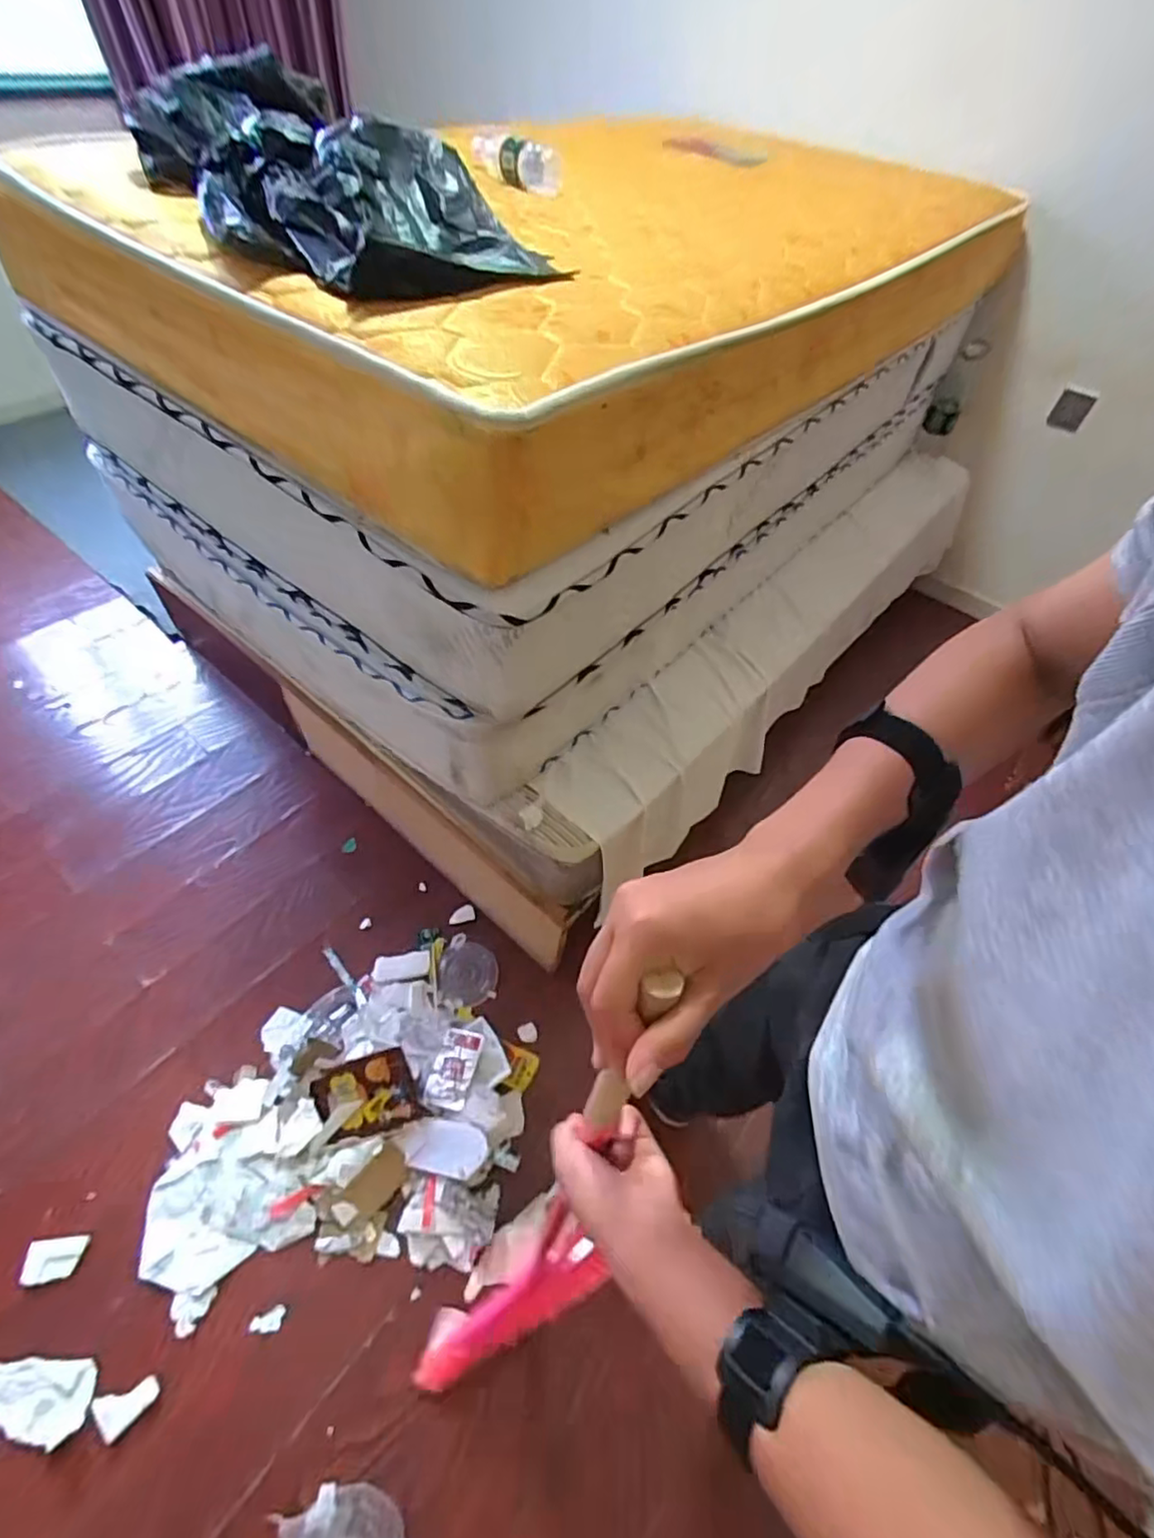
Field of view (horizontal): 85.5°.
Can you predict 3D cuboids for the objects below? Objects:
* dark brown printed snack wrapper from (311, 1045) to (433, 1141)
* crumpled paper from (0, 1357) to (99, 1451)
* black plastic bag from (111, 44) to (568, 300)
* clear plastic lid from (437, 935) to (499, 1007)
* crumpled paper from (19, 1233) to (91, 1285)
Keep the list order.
[{"bbox_3d":[-0.372,0.580,1.110,0.173,0.026,0.127,-14,80,-9],"label":"dark brown printed snack wrapper"},{"bbox_3d":[-0.765,0.885,0.875,0.157,0.011,0.086,3,51,-4],"label":"crumpled paper"},{"bbox_3d":[-0.302,-0.782,0.820,0.595,0.135,0.317,39,58,23],"label":"black plastic bag"},{"bbox_3d":[-0.228,0.423,1.316,0.120,0.009,0.150,1,51,-5],"label":"clear plastic lid"},{"bbox_3d":[-0.813,0.762,0.971,0.084,0.005,0.058,-1,52,-7],"label":"crumpled paper"}]

